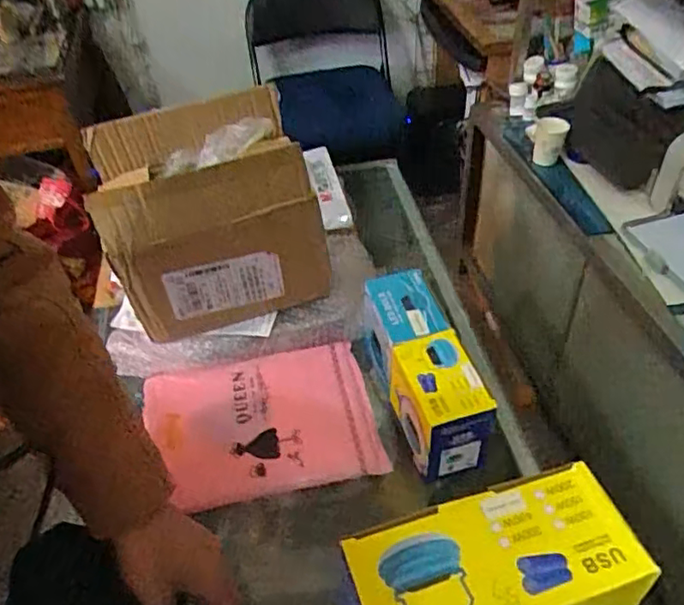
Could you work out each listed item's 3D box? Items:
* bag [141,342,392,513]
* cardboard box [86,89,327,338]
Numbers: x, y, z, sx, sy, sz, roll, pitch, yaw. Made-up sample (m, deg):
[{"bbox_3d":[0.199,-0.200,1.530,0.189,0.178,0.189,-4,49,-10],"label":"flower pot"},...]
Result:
[{"bbox_3d":[-0.093,0.137,0.709,0.248,0.021,0.175,-10,44,-6],"label":"bag"},{"bbox_3d":[-0.149,-0.098,0.732,0.228,0.209,0.151,-13,44,-8],"label":"cardboard box"}]

